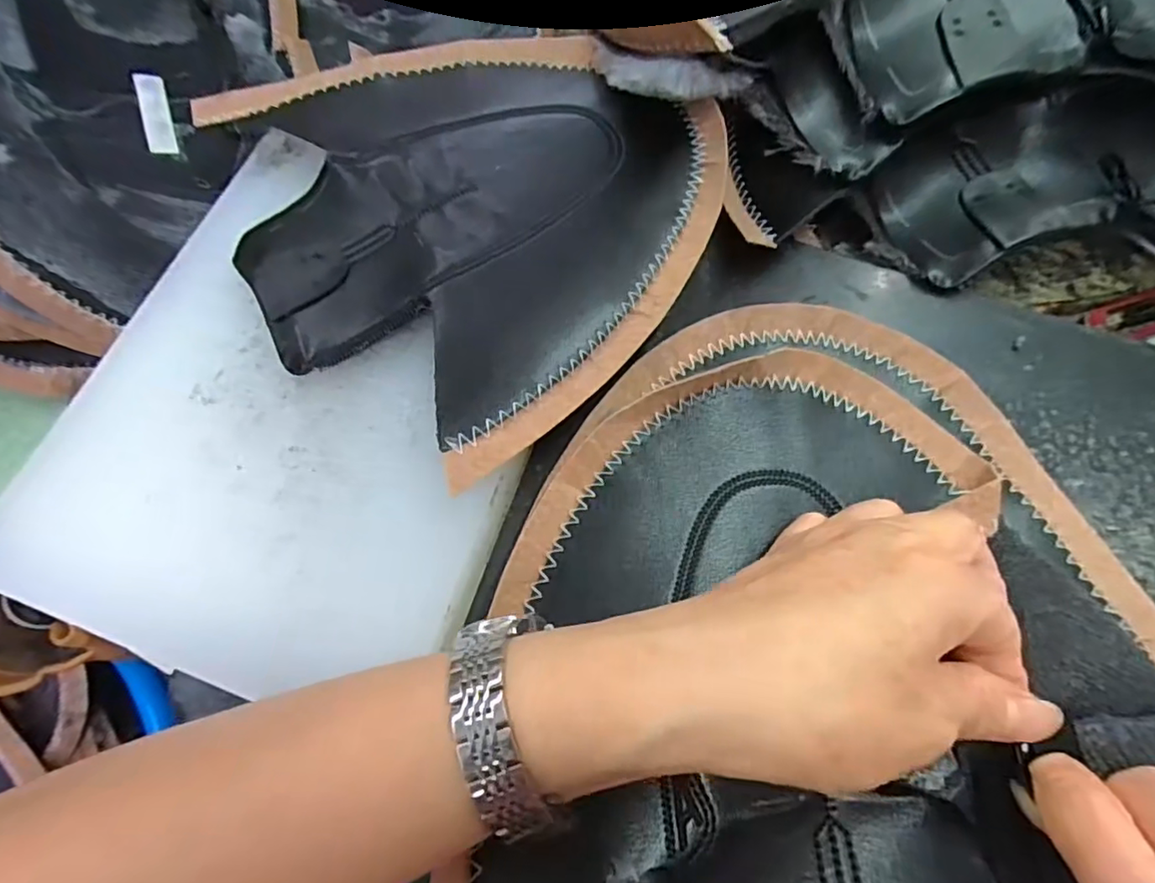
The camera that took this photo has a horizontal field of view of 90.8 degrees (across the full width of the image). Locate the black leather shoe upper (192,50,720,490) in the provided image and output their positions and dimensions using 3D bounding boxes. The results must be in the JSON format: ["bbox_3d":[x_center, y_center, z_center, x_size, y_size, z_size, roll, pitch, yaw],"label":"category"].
[{"bbox_3d":[-0.065,-0.108,0.278,0.245,0.052,0.218,35,75,17],"label":"black leather shoe upper"}]

